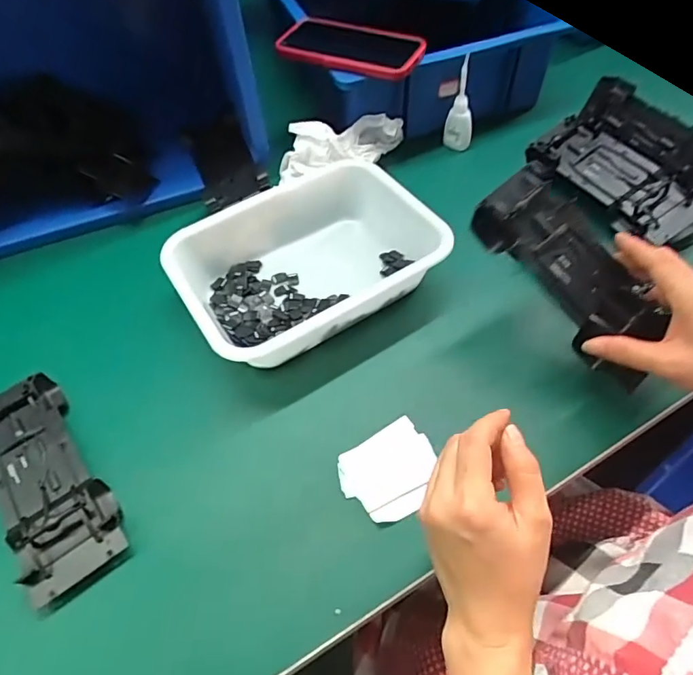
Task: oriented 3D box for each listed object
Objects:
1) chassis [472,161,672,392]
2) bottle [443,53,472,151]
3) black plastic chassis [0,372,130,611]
[{"bbox_3d":[0.190,-0.054,0.425,0.081,0.037,0.187,-37,86,-22],"label":"chassis"},{"bbox_3d":[0.141,-0.285,0.634,0.034,0.102,0.026,8,54,9],"label":"bottle"},{"bbox_3d":[-0.247,0.114,0.421,0.073,0.029,0.194,-32,58,-19],"label":"black plastic chassis"}]

